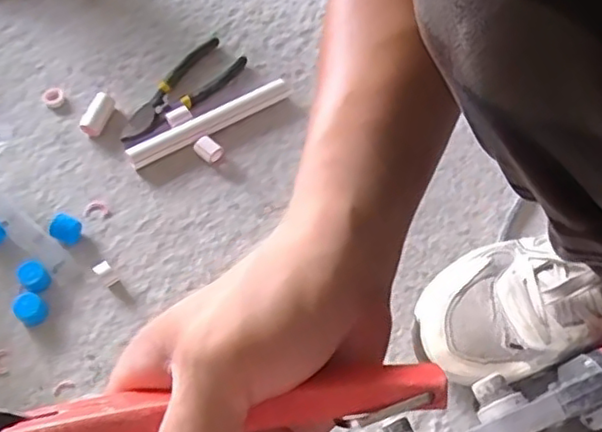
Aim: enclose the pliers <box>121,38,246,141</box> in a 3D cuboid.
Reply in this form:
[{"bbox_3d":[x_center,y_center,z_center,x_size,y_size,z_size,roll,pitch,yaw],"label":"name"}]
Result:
[{"bbox_3d":[-0.124,-0.130,0.646,0.057,0.013,0.160,33,65,14],"label":"pliers"}]

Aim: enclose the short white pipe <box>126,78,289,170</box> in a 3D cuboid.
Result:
[{"bbox_3d":[-0.092,-0.095,0.632,0.177,0.024,0.020,-29,66,-16],"label":"short white pipe"}]

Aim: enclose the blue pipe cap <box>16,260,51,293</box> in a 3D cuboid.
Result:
[{"bbox_3d":[-0.234,0.053,0.546,0.021,0.024,0.023,1,62,-2],"label":"blue pipe cap"}]

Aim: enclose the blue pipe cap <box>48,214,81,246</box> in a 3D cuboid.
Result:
[{"bbox_3d":[-0.214,0.012,0.567,0.025,0.020,0.022,27,64,12],"label":"blue pipe cap"}]

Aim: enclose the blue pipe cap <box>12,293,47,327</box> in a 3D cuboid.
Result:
[{"bbox_3d":[-0.231,0.079,0.530,0.025,0.022,0.023,1,62,-2],"label":"blue pipe cap"}]

